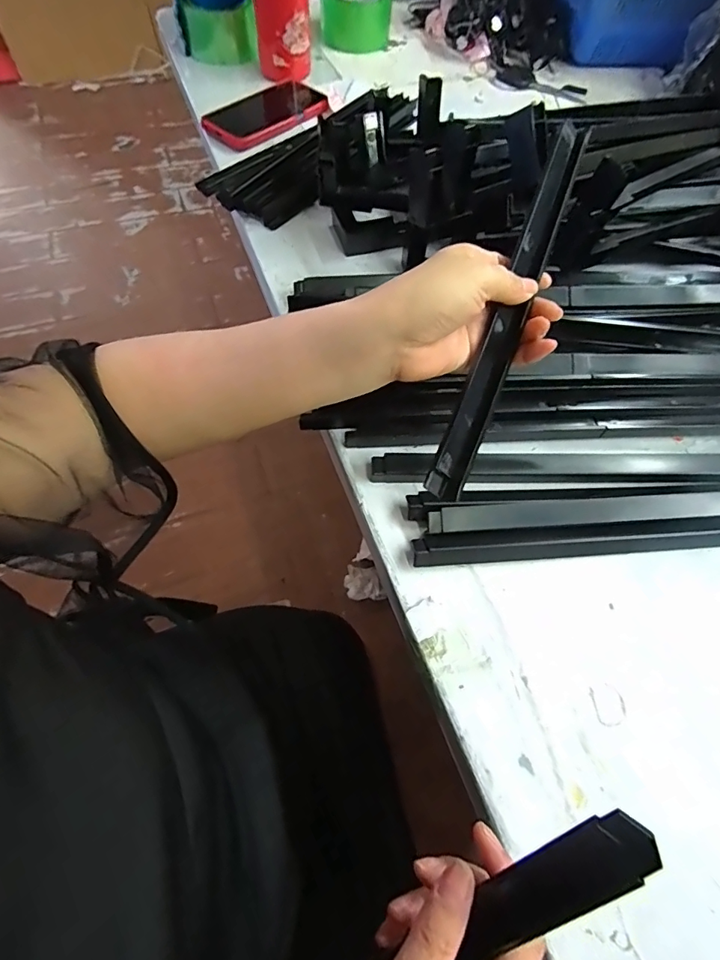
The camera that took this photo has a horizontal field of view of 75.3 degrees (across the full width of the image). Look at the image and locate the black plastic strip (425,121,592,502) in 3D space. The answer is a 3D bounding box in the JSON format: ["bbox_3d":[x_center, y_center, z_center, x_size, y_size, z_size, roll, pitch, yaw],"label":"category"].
[{"bbox_3d":[0.104,-0.121,0.309,0.024,0.024,0.285,21,79,8],"label":"black plastic strip"}]

